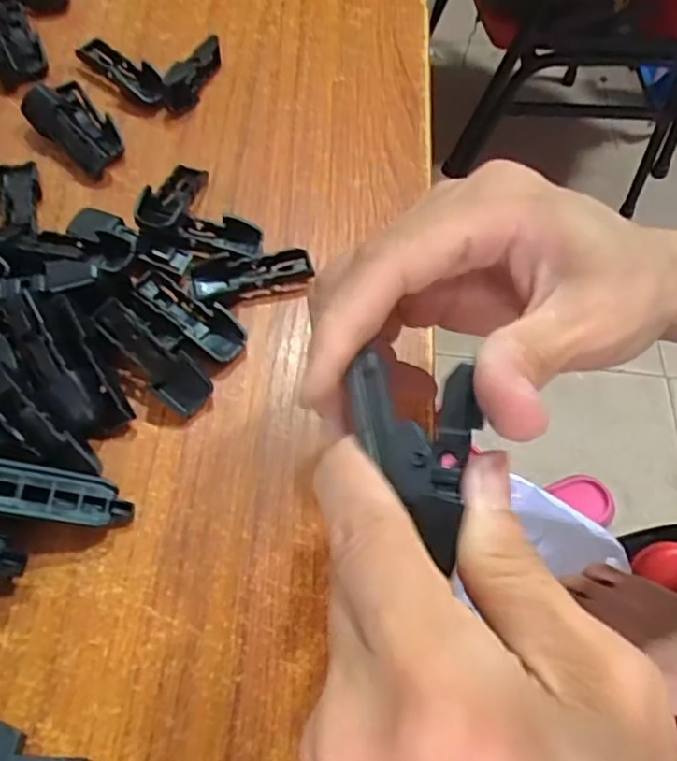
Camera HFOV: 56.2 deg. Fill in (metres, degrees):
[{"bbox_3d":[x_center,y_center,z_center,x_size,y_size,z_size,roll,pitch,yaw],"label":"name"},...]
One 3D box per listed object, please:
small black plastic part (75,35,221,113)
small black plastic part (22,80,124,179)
[{"bbox_3d":[-0.095,-0.163,0.318,0.063,0.017,0.050,25,62,8],"label":"small black plastic part"},{"bbox_3d":[-0.121,-0.117,0.291,0.028,0.018,0.055,-37,71,-22],"label":"small black plastic part"}]

